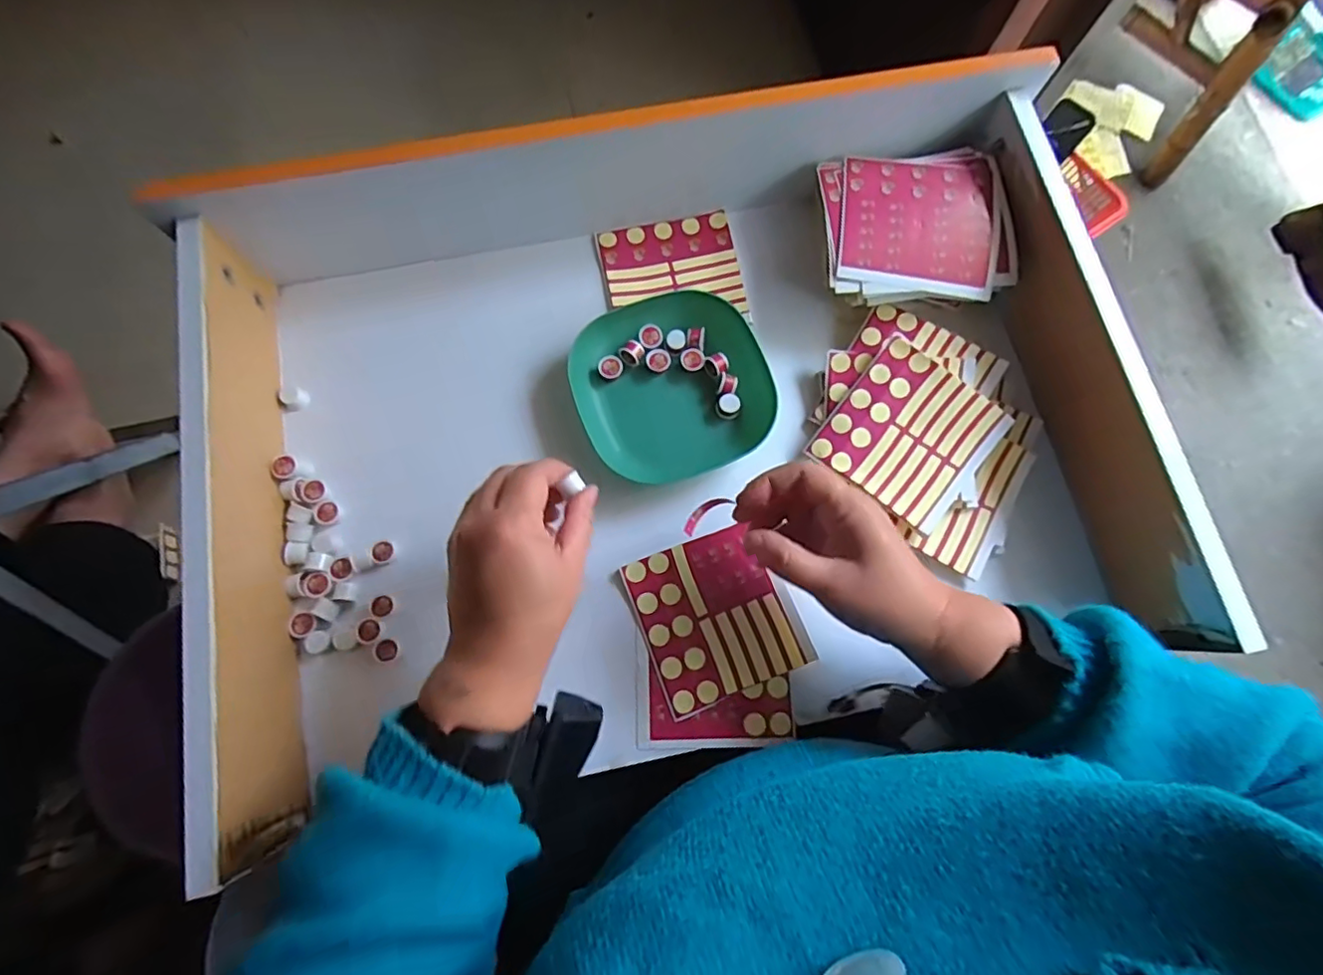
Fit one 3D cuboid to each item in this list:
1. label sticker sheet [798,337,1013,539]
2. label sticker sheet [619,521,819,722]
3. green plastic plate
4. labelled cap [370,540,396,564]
[{"bbox_3d":[0.180,-0.038,0.413,0.107,0.007,0.106,37,88,6],"label":"label sticker sheet"},{"bbox_3d":[0.037,0.086,0.394,0.101,0.009,0.103,-20,78,-6],"label":"label sticker sheet"},{"bbox_3d":[0.006,-0.076,0.426,0.134,0.026,0.135,-22,78,-6],"label":"green plastic plate"},{"bbox_3d":[-0.189,0.044,0.394,0.015,0.005,0.014,0,77,-1],"label":"labelled cap"}]

